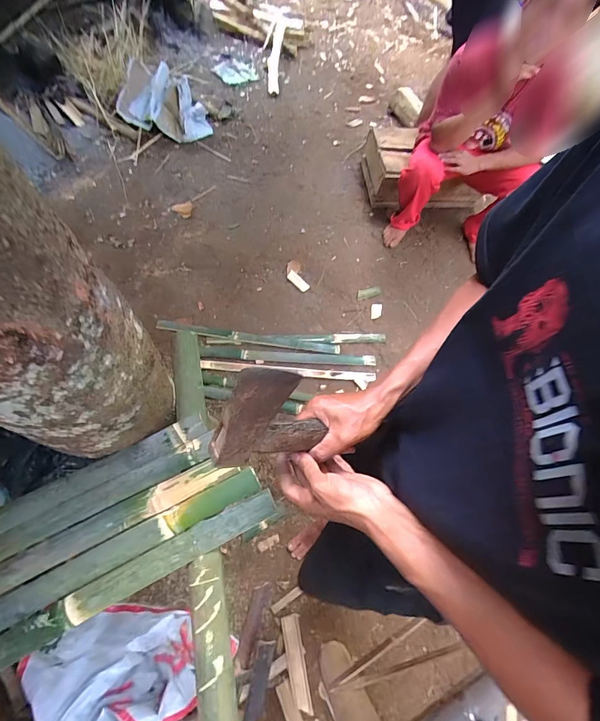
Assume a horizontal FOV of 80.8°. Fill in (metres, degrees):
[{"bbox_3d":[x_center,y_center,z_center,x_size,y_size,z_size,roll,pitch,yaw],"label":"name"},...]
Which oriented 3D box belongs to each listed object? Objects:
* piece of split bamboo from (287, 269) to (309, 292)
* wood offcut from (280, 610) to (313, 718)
[{"bbox_3d":[-0.009,-0.360,1.596,0.112,0.011,0.044,44,91,4],"label":"piece of split bamboo"},{"bbox_3d":[-0.008,0.908,1.060,0.054,0.016,0.235,-8,60,-13],"label":"wood offcut"}]

